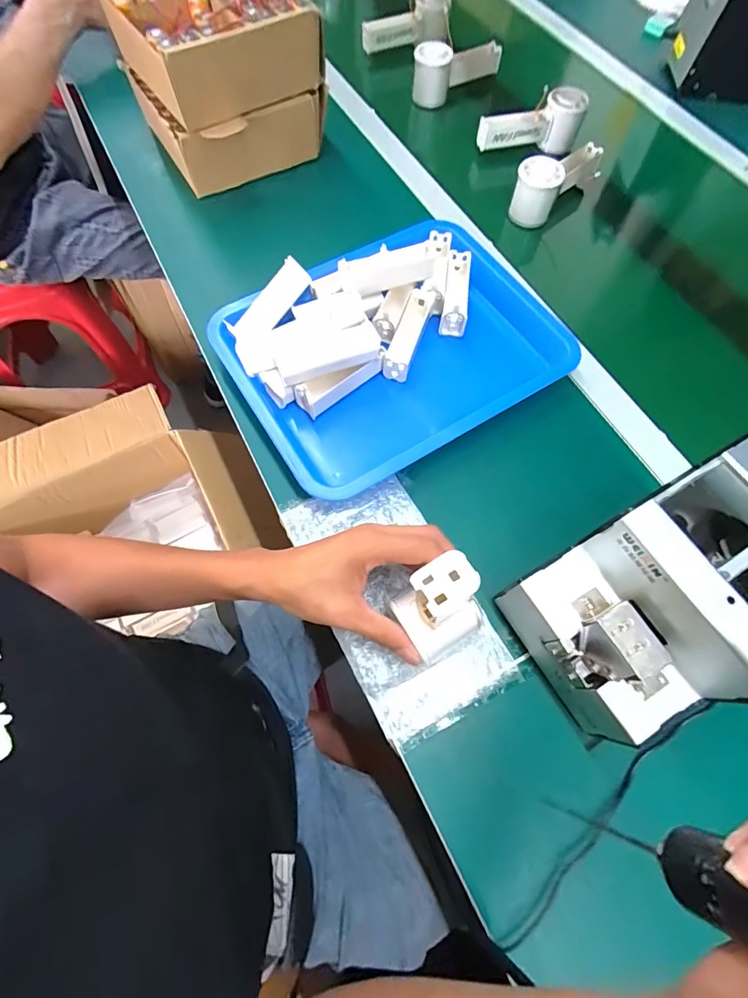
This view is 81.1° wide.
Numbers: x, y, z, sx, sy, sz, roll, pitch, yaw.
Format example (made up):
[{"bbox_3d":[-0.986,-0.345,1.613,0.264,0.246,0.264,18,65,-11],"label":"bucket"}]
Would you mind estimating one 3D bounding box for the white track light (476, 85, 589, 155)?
[{"bbox_3d":[0.222,-0.544,0.633,0.153,0.059,0.048,-10,68,-5],"label":"white track light"}]

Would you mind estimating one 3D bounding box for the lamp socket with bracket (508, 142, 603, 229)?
[{"bbox_3d":[0.254,-0.433,0.590,0.160,0.062,0.052,-38,73,-15],"label":"lamp socket with bracket"}]

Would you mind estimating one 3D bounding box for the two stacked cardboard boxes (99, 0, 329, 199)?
[{"bbox_3d":[-0.196,-0.542,0.544,0.203,0.133,0.196,-33,72,-14],"label":"two stacked cardboard boxes"}]

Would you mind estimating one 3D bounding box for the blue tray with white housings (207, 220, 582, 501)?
[{"bbox_3d":[0.021,-0.162,0.466,0.326,0.070,0.253,-32,71,-13],"label":"blue tray with white housings"}]

